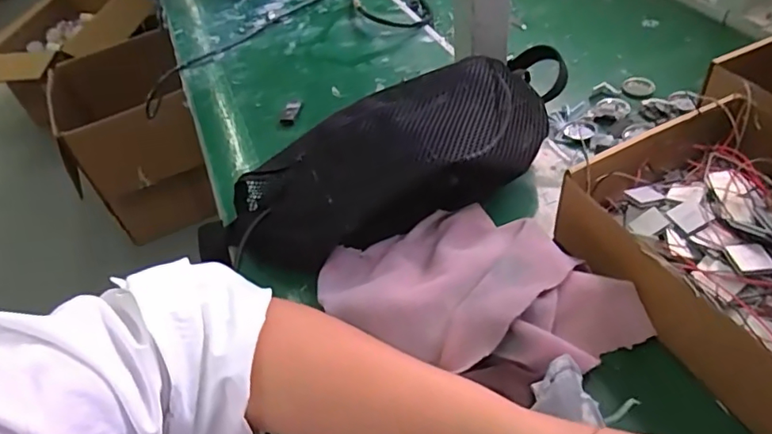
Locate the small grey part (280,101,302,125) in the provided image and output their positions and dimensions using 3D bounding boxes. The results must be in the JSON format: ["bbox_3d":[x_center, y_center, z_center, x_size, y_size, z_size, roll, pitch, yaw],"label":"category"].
[{"bbox_3d":[-0.101,-0.111,0.570,0.016,0.010,0.041,2,45,9],"label":"small grey part"}]

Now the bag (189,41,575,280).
[{"bbox_3d":[0.006,-0.043,0.428,0.340,0.080,0.112,-28,47,-4],"label":"bag"}]

